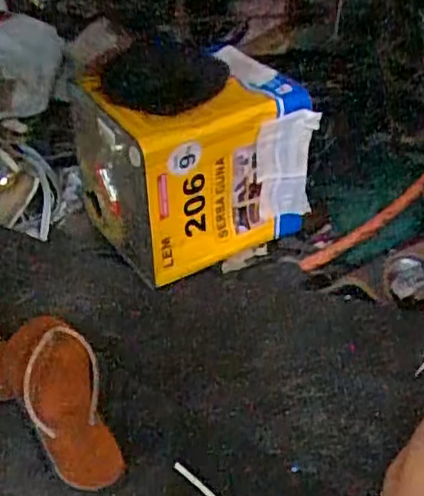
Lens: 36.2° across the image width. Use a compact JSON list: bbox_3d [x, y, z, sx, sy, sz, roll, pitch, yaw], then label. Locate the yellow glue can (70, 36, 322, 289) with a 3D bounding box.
[{"bbox_3d":[-0.046,-0.145,0.989,0.299,0.256,0.276,-17,34,-29],"label":"yellow glue can"}]

